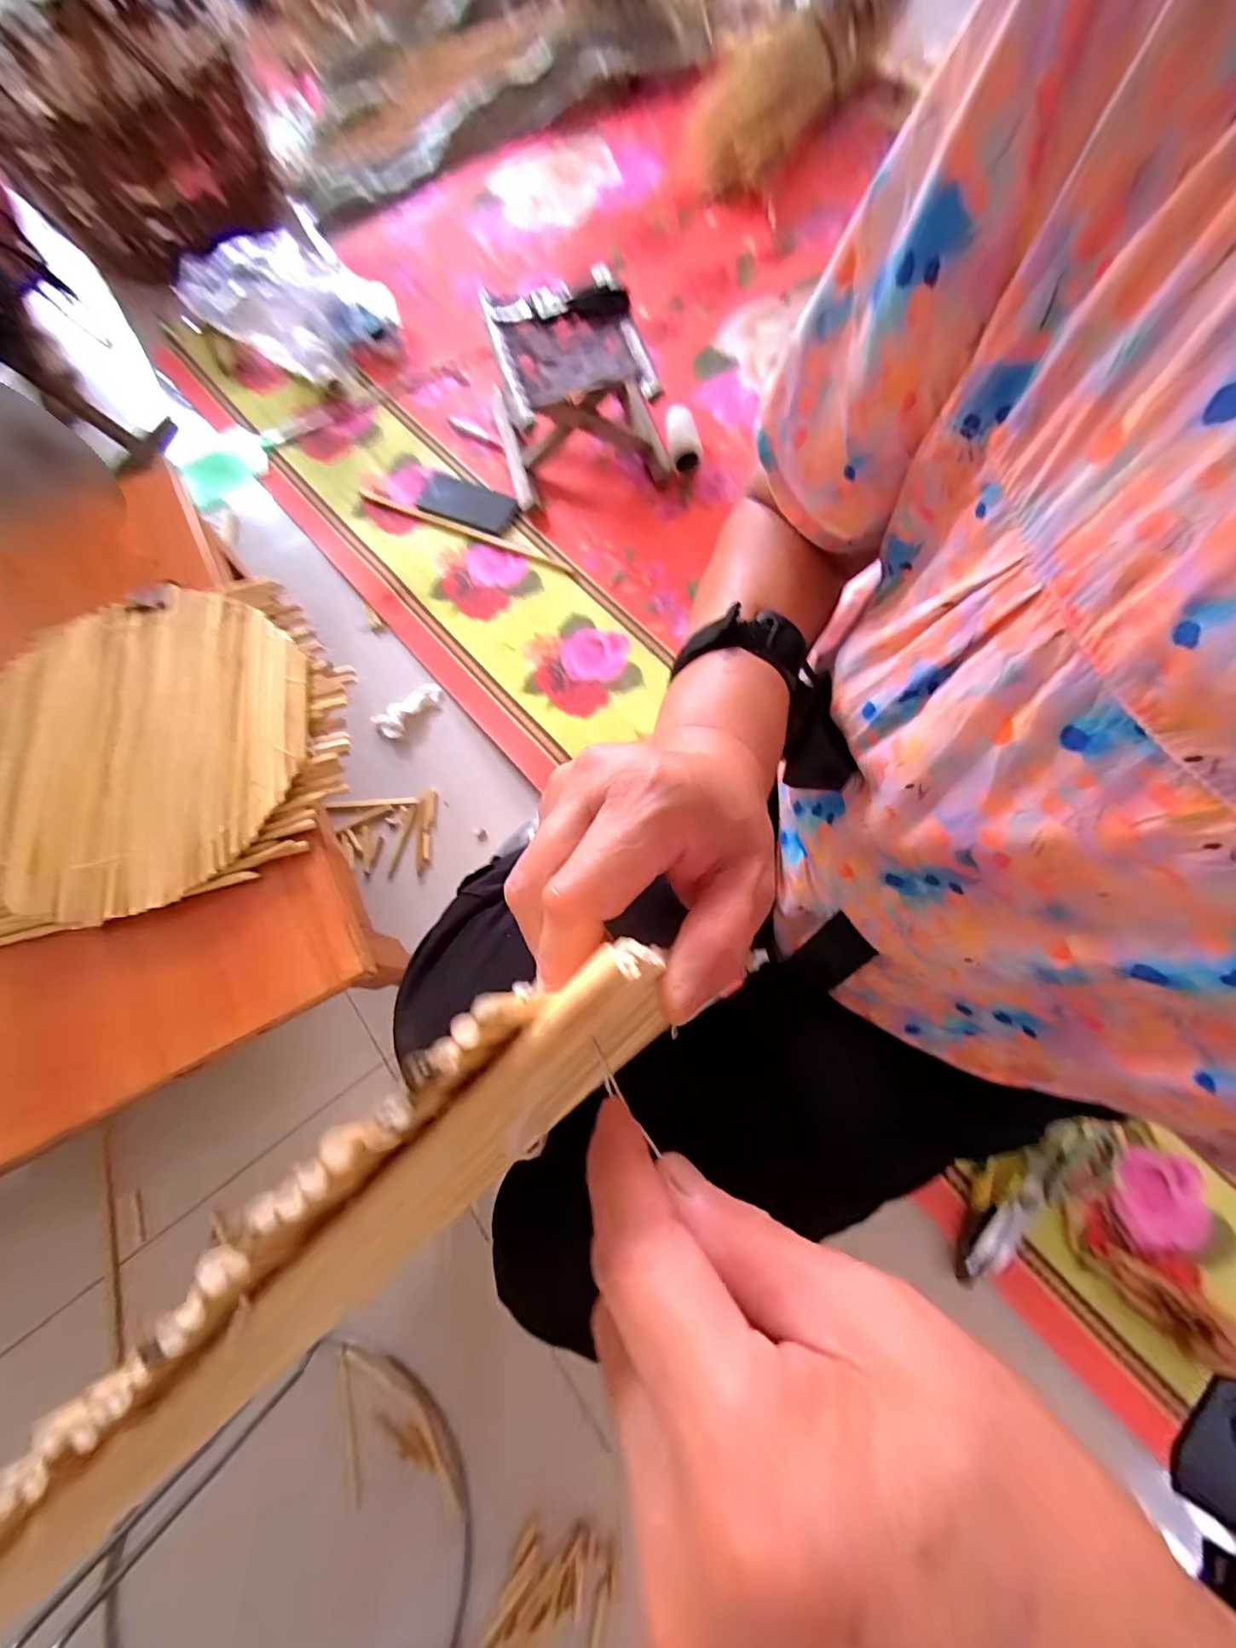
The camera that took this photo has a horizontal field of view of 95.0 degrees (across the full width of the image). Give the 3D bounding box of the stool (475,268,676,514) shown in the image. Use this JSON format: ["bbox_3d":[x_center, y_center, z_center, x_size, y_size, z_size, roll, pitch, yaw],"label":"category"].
[{"bbox_3d":[-0.073,-0.686,0.901,0.247,0.170,0.267,-13,73,-2],"label":"stool"}]

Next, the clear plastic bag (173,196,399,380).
[{"bbox_3d":[-0.536,-0.866,0.944,0.314,0.142,0.117,-23,74,-5],"label":"clear plastic bag"}]

